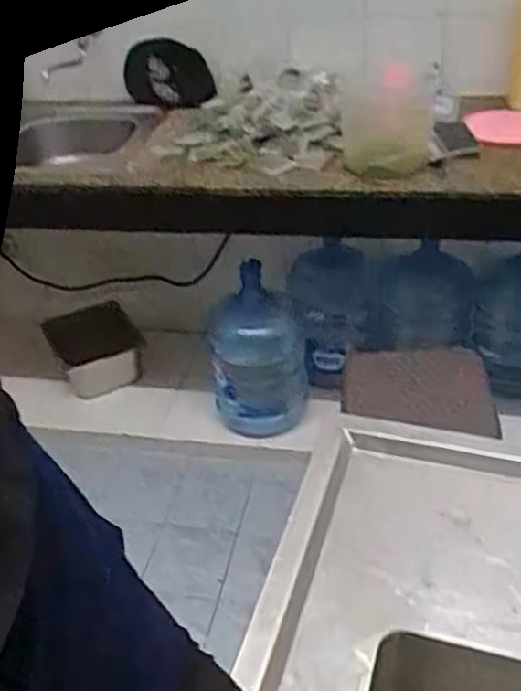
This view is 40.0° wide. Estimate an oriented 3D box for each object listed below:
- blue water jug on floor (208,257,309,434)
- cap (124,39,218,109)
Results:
[{"bbox_3d":[-0.010,0.024,1.888,0.246,0.400,0.233,-5,35,1],"label":"blue water jug on floor"},{"bbox_3d":[-0.237,-0.671,1.788,0.245,0.147,0.100,24,45,37],"label":"cap"}]

